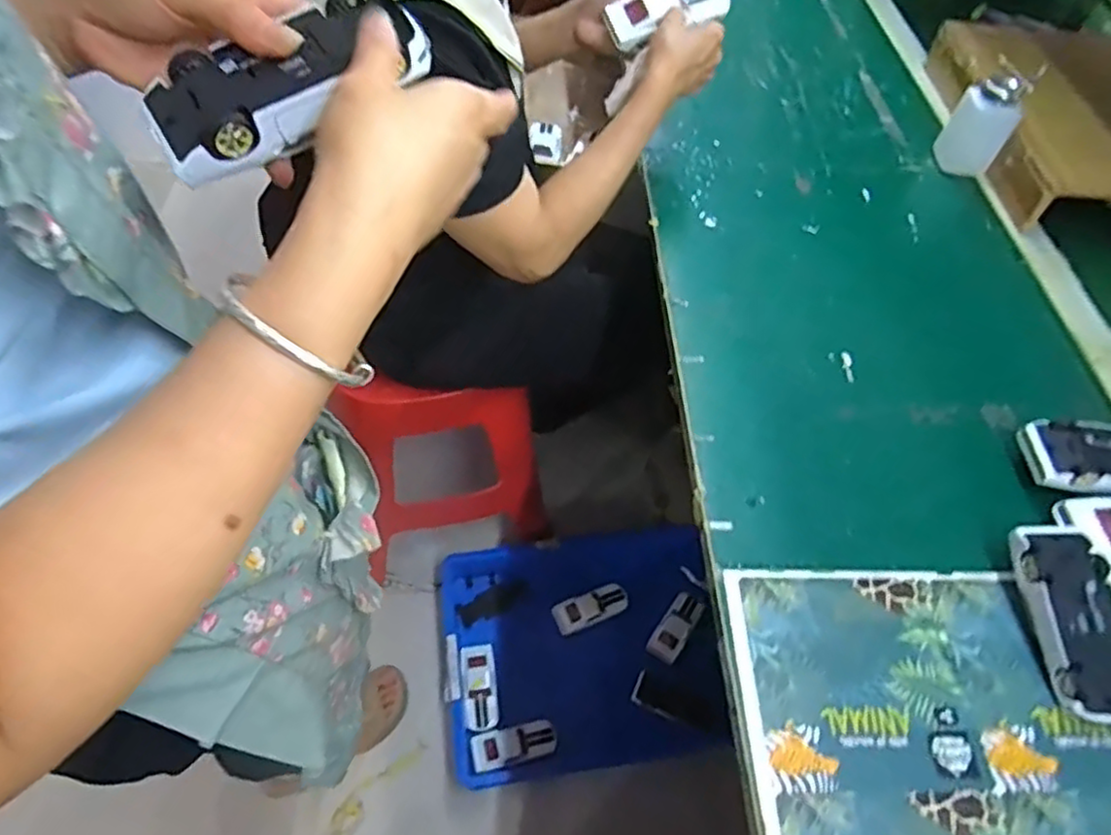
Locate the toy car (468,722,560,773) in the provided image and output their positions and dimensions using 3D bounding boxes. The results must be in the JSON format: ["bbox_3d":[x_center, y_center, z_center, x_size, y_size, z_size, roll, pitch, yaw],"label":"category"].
[{"bbox_3d":[-0.063,0.518,1.080,0.135,0.039,0.057,-11,57,-12],"label":"toy car"}]

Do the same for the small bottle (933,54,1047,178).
[{"bbox_3d":[0.488,-0.339,0.784,0.066,0.105,0.051,27,58,13],"label":"small bottle"}]

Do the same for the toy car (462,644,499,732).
[{"bbox_3d":[-0.124,0.447,1.129,0.050,0.039,0.130,-4,56,-8],"label":"toy car"}]

